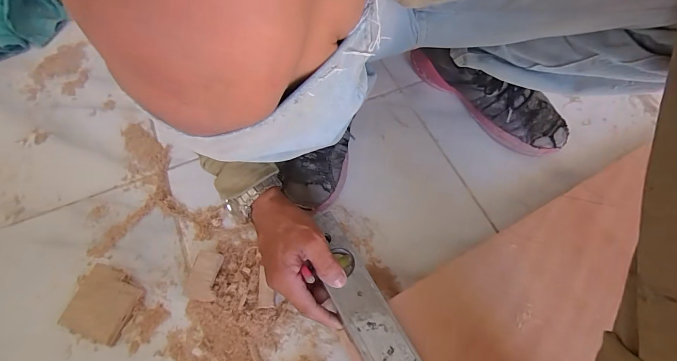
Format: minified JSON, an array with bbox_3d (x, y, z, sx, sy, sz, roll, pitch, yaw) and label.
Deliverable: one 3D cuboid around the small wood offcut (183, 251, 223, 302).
[{"bbox_3d":[-0.168,0.121,0.412,0.033,0.024,0.058,6,64,1],"label":"small wood offcut"}]

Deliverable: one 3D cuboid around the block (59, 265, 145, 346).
[{"bbox_3d":[-0.283,0.150,0.398,0.069,0.021,0.078,13,64,4],"label":"block"}]

